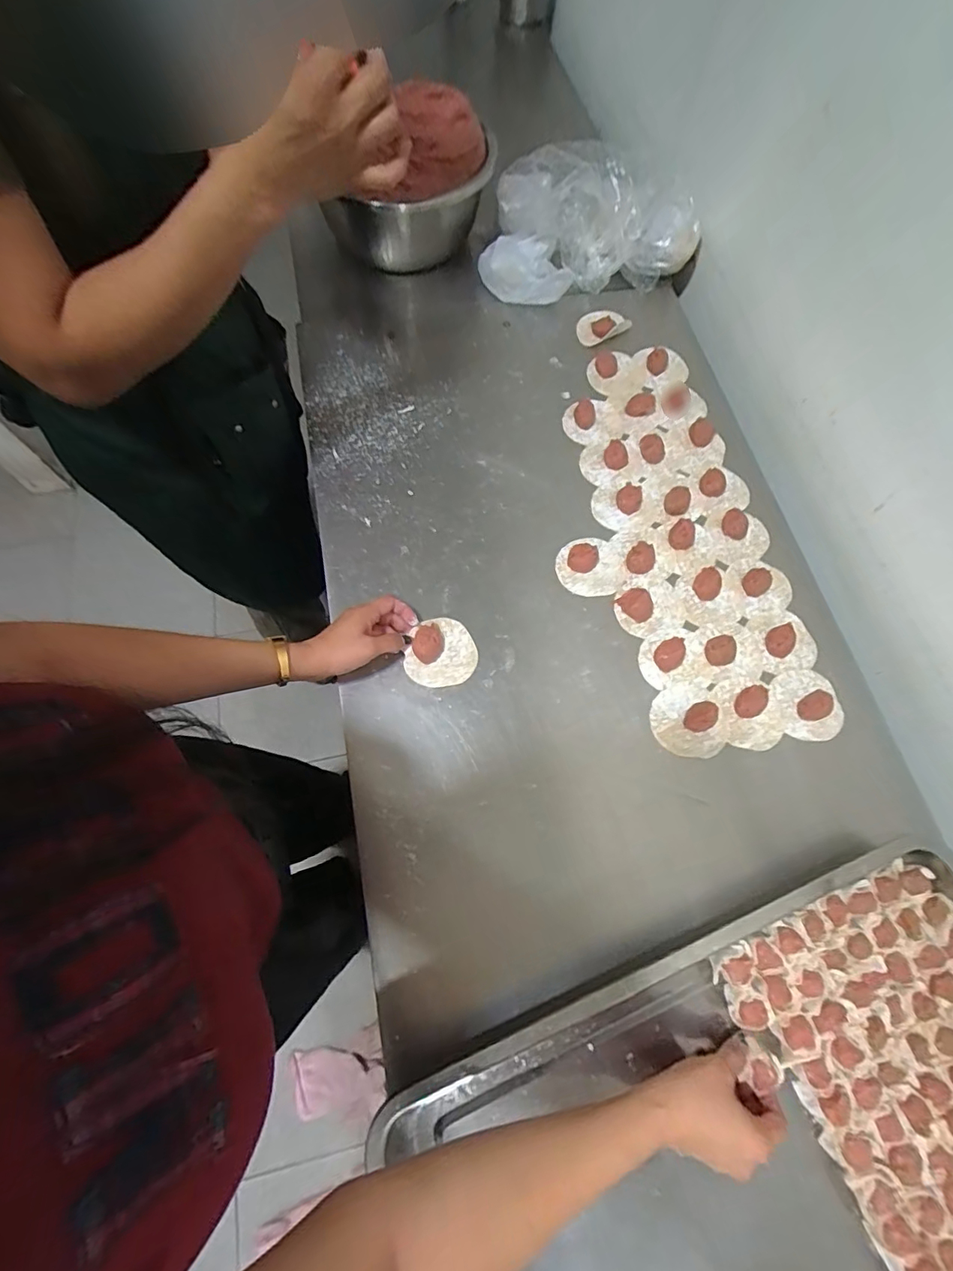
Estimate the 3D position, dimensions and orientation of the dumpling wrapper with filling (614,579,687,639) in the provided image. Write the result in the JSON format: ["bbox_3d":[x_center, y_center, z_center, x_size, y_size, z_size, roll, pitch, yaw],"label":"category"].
[{"bbox_3d":[0.213,-0.035,0.615,0.084,0.020,0.068,-17,72,-7],"label":"dumpling wrapper with filling"}]

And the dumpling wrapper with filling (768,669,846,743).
[{"bbox_3d":[0.383,0.078,0.578,0.074,0.017,0.080,-10,71,-5],"label":"dumpling wrapper with filling"}]

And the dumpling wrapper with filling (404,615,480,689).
[{"bbox_3d":[-0.043,0.018,0.580,0.082,0.025,0.079,0,70,-1],"label":"dumpling wrapper with filling"}]

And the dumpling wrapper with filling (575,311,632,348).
[{"bbox_3d":[0.189,-0.478,0.778,0.076,0.023,0.055,-22,72,-9],"label":"dumpling wrapper with filling"}]

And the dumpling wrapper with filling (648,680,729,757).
[{"bbox_3d":[0.238,0.093,0.565,0.079,0.020,0.082,0,70,-1],"label":"dumpling wrapper with filling"}]

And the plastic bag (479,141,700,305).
[{"bbox_3d":[0.169,-0.617,0.772,0.320,0.141,0.152,-14,71,-6],"label":"plastic bag"}]

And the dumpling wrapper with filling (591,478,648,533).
[{"bbox_3d":[0.191,-0.175,0.670,0.076,0.012,0.072,0,70,-1],"label":"dumpling wrapper with filling"}]

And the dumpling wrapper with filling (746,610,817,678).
[{"bbox_3d":[0.373,0.006,0.607,0.071,0.016,0.073,-13,71,-6],"label":"dumpling wrapper with filling"}]

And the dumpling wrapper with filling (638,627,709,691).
[{"bbox_3d":[0.232,0.023,0.591,0.079,0.019,0.069,-10,71,-5],"label":"dumpling wrapper with filling"}]

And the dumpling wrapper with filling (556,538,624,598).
[{"bbox_3d":[0.143,-0.089,0.632,0.084,0.020,0.078,0,70,-1],"label":"dumpling wrapper with filling"}]

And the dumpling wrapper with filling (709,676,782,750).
[{"bbox_3d":[0.311,0.087,0.573,0.065,0.017,0.082,-11,71,-5],"label":"dumpling wrapper with filling"}]

